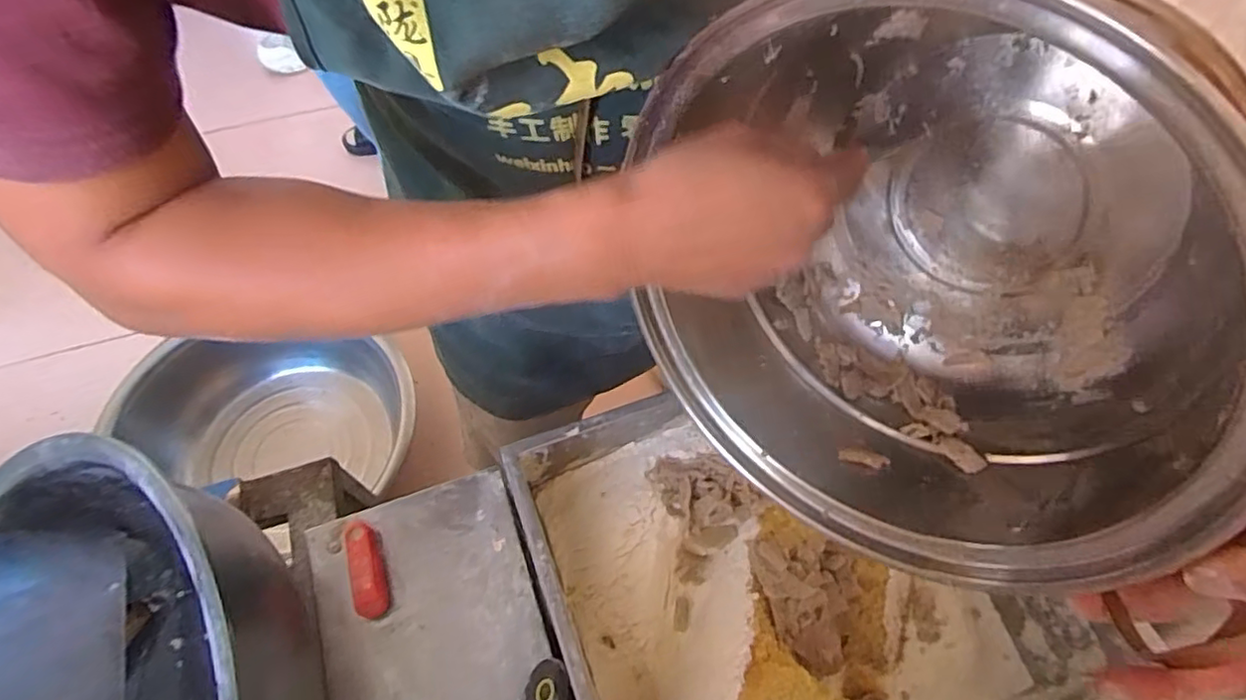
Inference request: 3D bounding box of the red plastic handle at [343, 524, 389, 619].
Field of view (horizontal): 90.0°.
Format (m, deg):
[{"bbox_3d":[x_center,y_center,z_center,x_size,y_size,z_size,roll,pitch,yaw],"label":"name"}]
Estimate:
[{"bbox_3d":[-0.198,0.167,0.481,0.024,0.026,0.072,-17,64,-11],"label":"red plastic handle"}]

